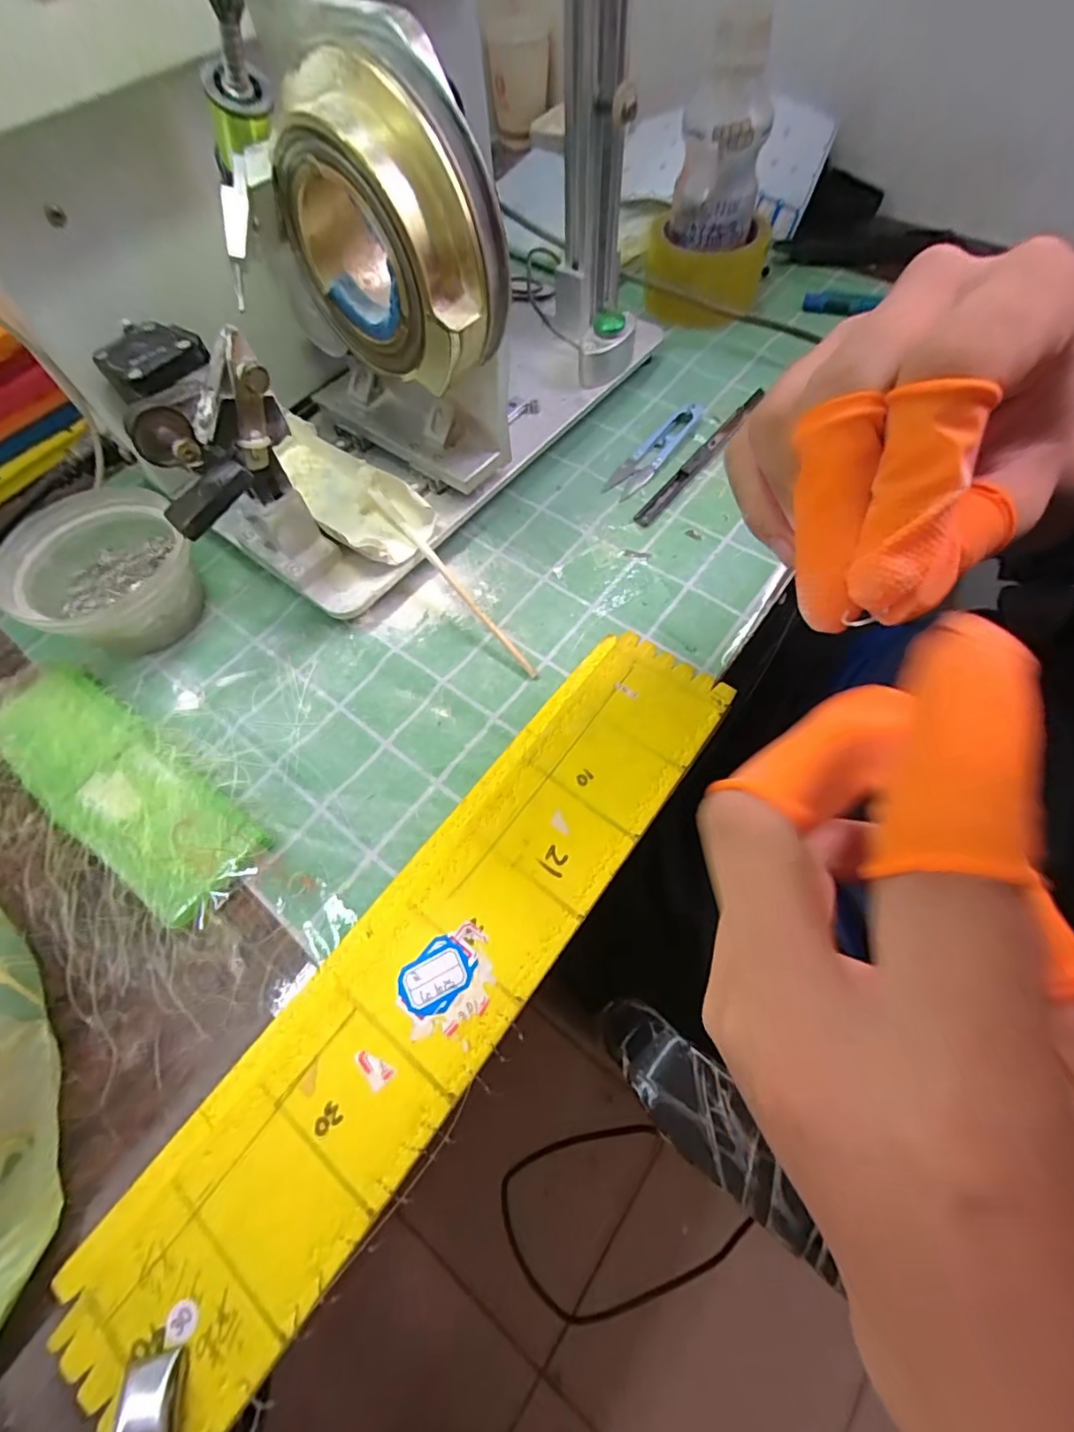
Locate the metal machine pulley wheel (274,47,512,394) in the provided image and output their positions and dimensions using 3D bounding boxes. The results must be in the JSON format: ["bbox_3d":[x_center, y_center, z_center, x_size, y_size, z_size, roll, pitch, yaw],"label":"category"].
[{"bbox_3d":[-0.065,-0.213,0.240,0.105,0.098,0.045,39,70,20],"label":"metal machine pulley wheel"}]

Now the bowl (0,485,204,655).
[{"bbox_3d":[-0.255,-0.080,0.327,0.093,0.052,0.097,-26,64,-11],"label":"bowl"}]

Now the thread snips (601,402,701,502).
[{"bbox_3d":[0.085,-0.192,0.390,0.023,0.010,0.101,33,68,18],"label":"thread snips"}]

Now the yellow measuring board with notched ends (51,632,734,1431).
[{"bbox_3d":[-0.037,0.094,0.241,0.086,0.025,0.336,34,68,18],"label":"yellow measuring board with notched ends"}]

